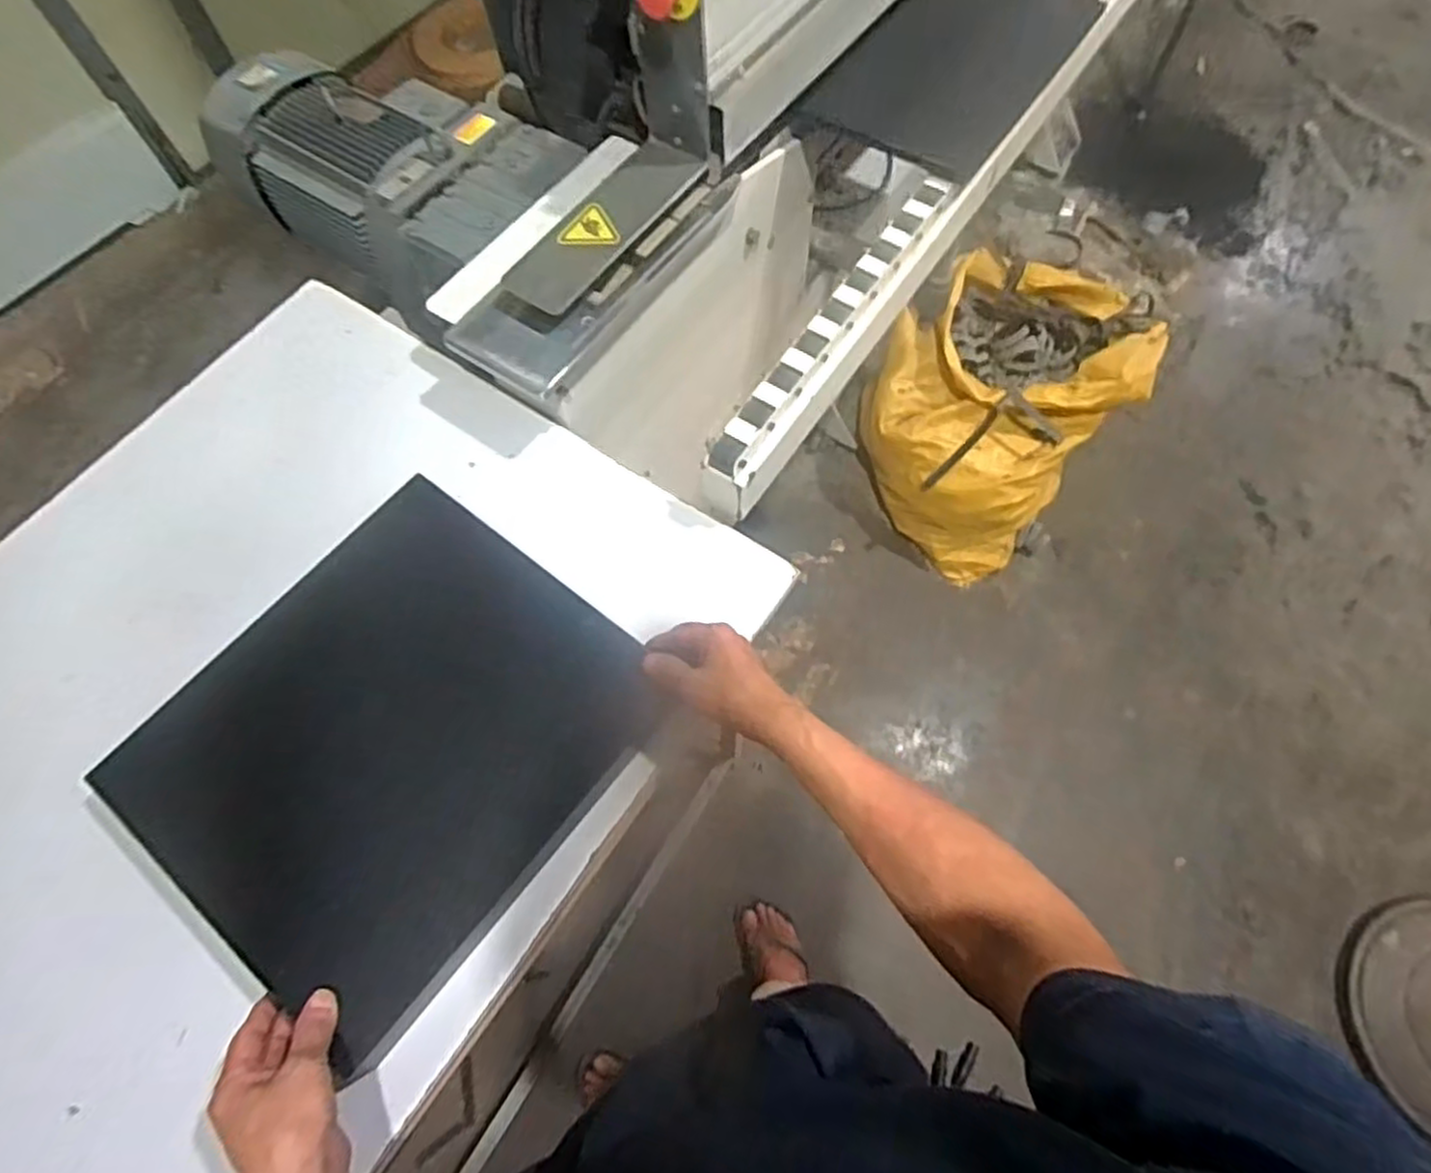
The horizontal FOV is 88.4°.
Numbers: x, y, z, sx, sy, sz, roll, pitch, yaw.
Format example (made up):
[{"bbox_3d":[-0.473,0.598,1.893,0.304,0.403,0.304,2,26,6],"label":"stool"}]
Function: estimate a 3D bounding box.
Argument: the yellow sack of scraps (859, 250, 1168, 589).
[{"bbox_3d":[0.618,-0.389,1.607,0.556,0.432,0.440,-40,71,-15],"label":"yellow sack of scraps"}]

